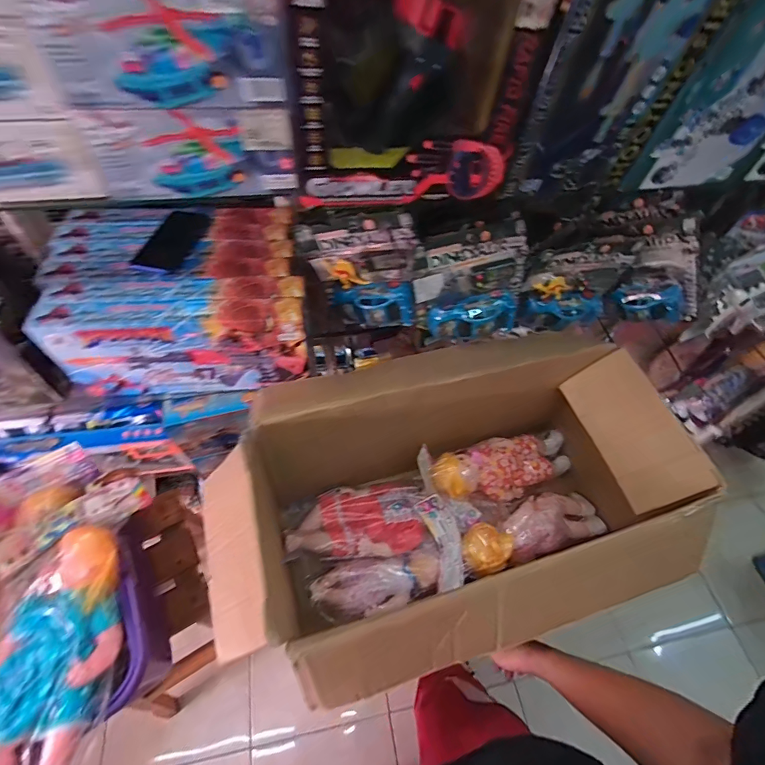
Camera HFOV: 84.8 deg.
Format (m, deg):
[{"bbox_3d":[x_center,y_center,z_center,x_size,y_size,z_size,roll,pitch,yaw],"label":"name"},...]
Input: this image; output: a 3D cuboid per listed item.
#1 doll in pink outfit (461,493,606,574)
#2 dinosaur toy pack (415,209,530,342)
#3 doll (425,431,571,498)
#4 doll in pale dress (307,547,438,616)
[{"bbox_3d":[0.286,0.282,0.813,0.309,0.068,0.105,-7,55,-25],"label":"doll in pink outfit"},{"bbox_3d":[0.156,-0.171,0.734,0.205,0.198,0.055,-18,31,2],"label":"dinosaur toy pack"},{"bbox_3d":[0.252,0.172,0.871,0.326,0.091,0.120,-17,58,-16],"label":"doll"},{"bbox_3d":[-0.006,0.374,0.779,0.238,0.066,0.091,-8,56,-11],"label":"doll in pale dress"}]

